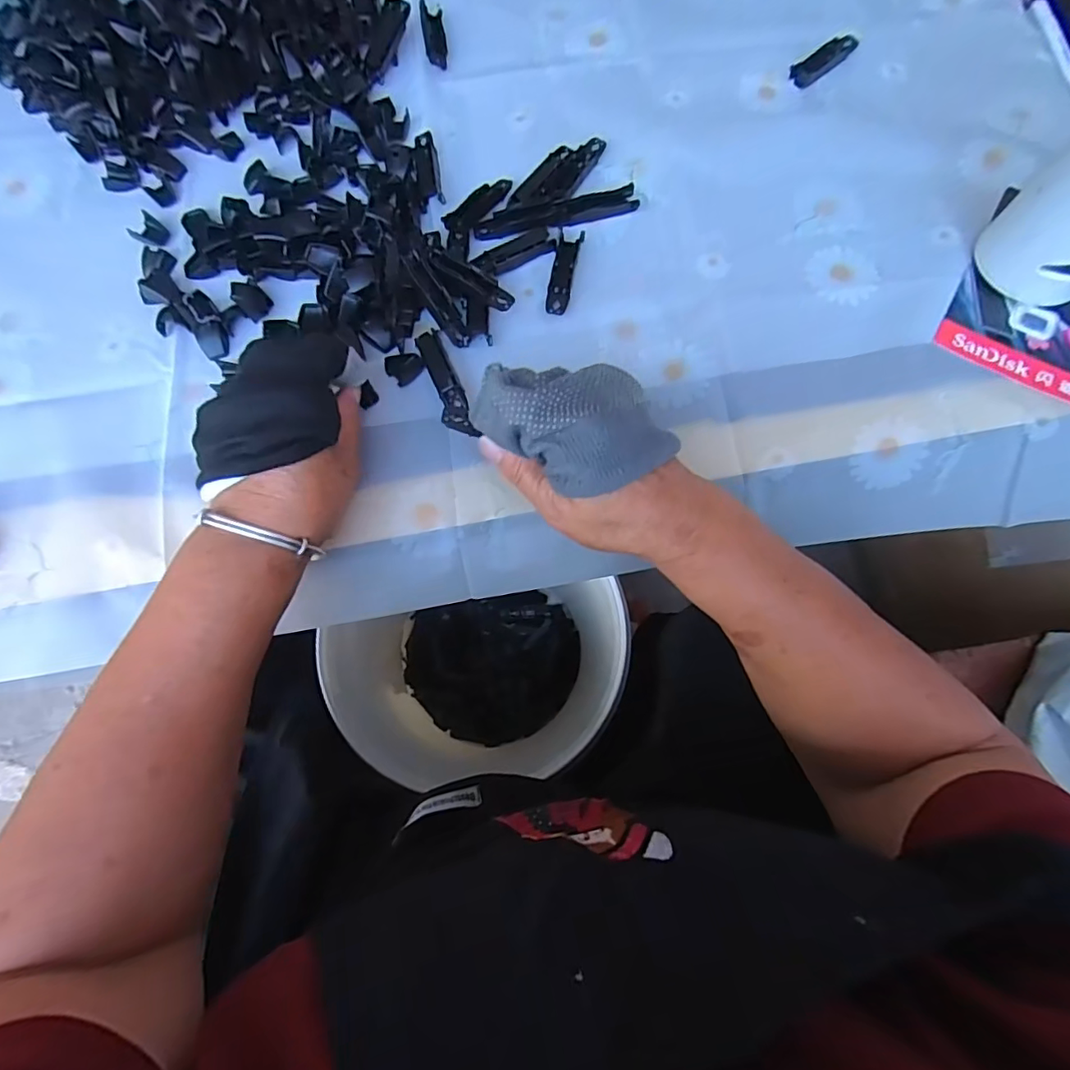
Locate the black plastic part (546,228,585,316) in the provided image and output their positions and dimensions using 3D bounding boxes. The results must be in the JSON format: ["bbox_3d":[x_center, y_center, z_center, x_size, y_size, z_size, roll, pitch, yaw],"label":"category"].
[{"bbox_3d":[0.020,-0.181,0.370,0.018,0.008,0.063,9,76,4],"label":"black plastic part"}]

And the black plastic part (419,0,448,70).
[{"bbox_3d":[-0.080,-0.399,0.430,0.019,0.004,0.063,-3,77,-20],"label":"black plastic part"}]

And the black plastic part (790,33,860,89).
[{"bbox_3d":[0.222,-0.364,0.412,0.065,0.005,0.019,-37,77,-8],"label":"black plastic part"}]

